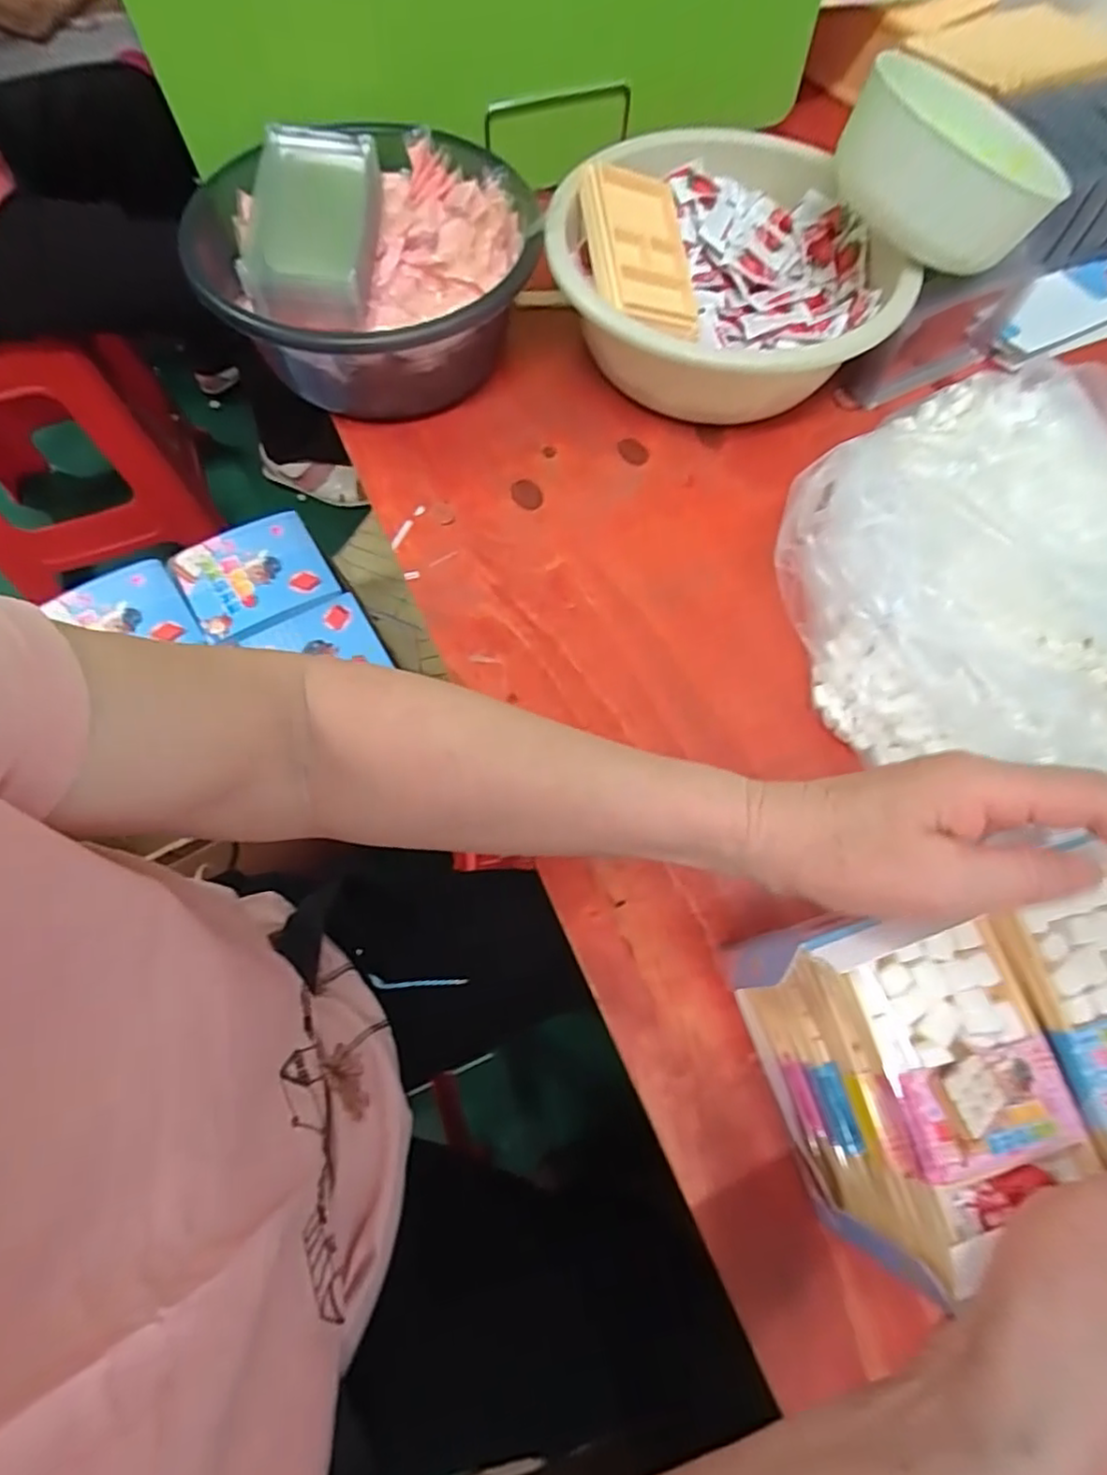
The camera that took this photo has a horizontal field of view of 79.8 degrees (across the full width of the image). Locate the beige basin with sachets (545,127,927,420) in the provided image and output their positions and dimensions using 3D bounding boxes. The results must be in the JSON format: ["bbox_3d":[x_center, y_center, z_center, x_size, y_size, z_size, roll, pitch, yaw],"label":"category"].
[{"bbox_3d":[0.133,-0.377,0.555,0.272,0.098,0.268,-1,68,-1],"label":"beige basin with sachets"}]

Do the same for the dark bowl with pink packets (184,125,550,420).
[{"bbox_3d":[-0.140,-0.363,0.532,0.248,0.126,0.226,0,68,-1],"label":"dark bowl with pink packets"}]

